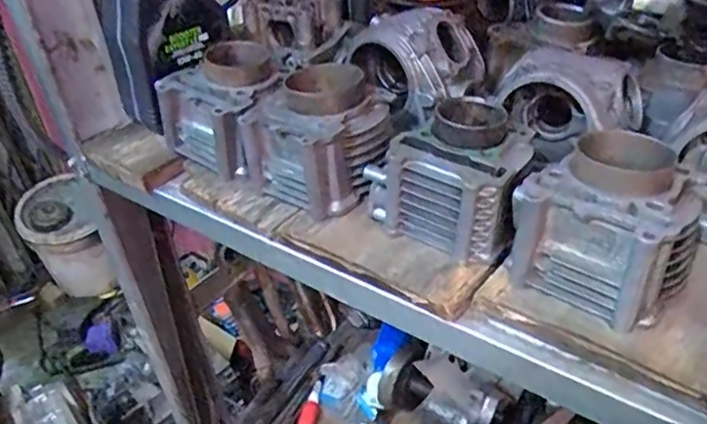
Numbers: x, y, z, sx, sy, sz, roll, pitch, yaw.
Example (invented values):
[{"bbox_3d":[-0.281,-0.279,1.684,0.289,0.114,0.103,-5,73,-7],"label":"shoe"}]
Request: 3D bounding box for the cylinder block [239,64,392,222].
[{"bbox_3d":[-0.035,-0.070,0.539,0.128,0.089,0.100,24,45,34],"label":"cylinder block"}]

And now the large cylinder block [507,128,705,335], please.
[{"bbox_3d":[0.182,0.008,0.421,0.101,0.081,0.115,27,46,36],"label":"large cylinder block"}]

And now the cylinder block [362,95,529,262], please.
[{"bbox_3d":[0.082,-0.030,0.477,0.108,0.082,0.102,21,43,31],"label":"cylinder block"}]

